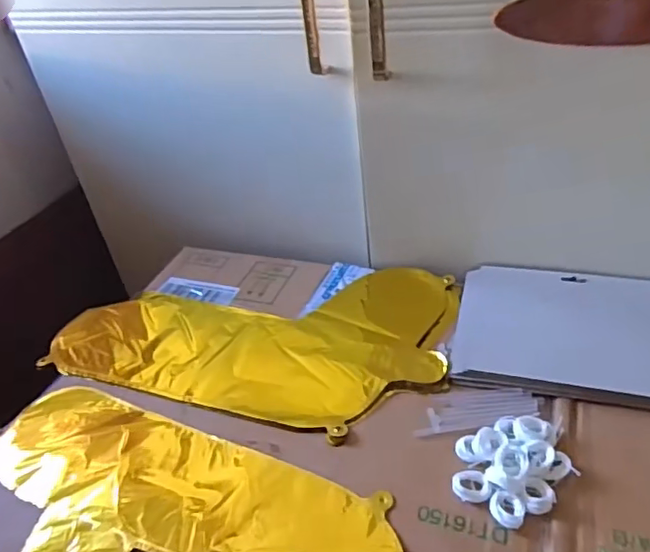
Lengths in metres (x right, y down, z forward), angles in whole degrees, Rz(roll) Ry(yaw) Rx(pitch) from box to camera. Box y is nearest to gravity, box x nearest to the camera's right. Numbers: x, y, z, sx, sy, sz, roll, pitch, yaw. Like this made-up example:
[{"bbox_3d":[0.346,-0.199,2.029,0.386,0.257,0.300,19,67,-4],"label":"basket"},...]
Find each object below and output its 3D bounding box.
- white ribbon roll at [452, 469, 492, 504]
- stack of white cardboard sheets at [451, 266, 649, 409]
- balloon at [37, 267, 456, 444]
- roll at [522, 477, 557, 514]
[{"bbox_3d":[0.110,0.158,0.425,0.028,0.014,0.021,0,36,9],"label":"white ribbon roll"},{"bbox_3d":[0.236,0.050,0.546,0.204,0.015,0.171,6,38,18],"label":"stack of white cardboard sheets"},{"bbox_3d":[-0.073,0.047,0.606,0.392,0.011,0.235,9,38,20],"label":"balloon"},{"bbox_3d":[0.156,0.162,0.413,0.023,0.014,0.026,13,40,25],"label":"roll"}]

